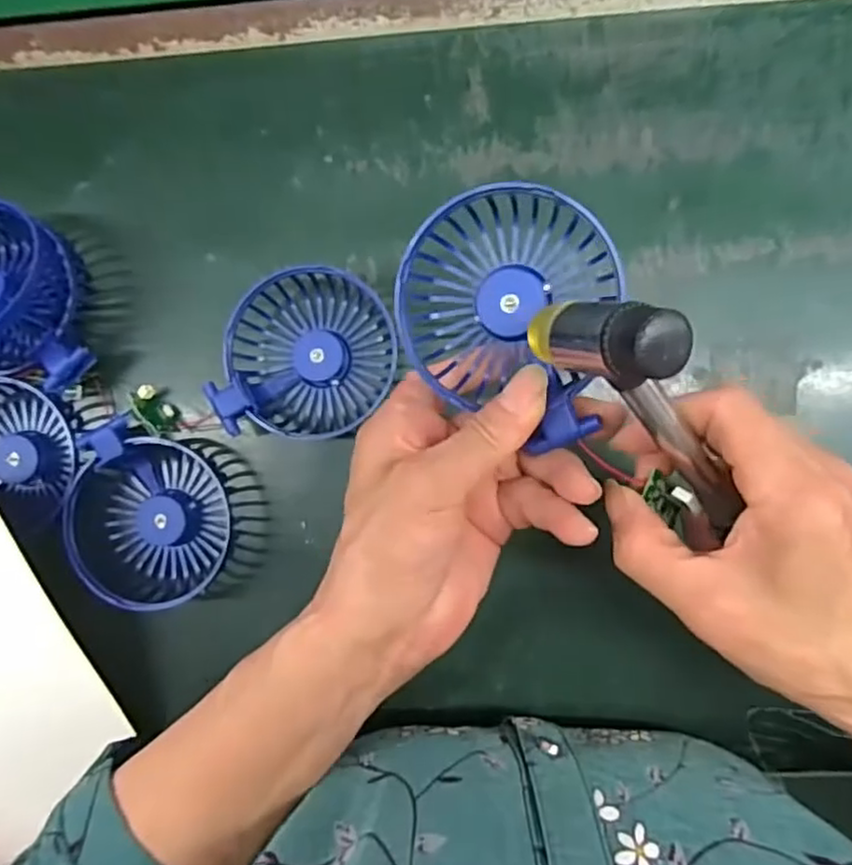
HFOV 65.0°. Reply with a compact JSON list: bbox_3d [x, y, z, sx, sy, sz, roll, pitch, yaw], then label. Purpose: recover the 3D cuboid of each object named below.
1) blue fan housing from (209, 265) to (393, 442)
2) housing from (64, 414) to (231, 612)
[{"bbox_3d":[-0.062,-0.042,0.360,0.084,0.033,0.091,14,91,4],"label":"blue fan housing"},{"bbox_3d":[-0.151,0.047,0.364,0.080,0.034,0.089,16,91,4],"label":"housing"}]

